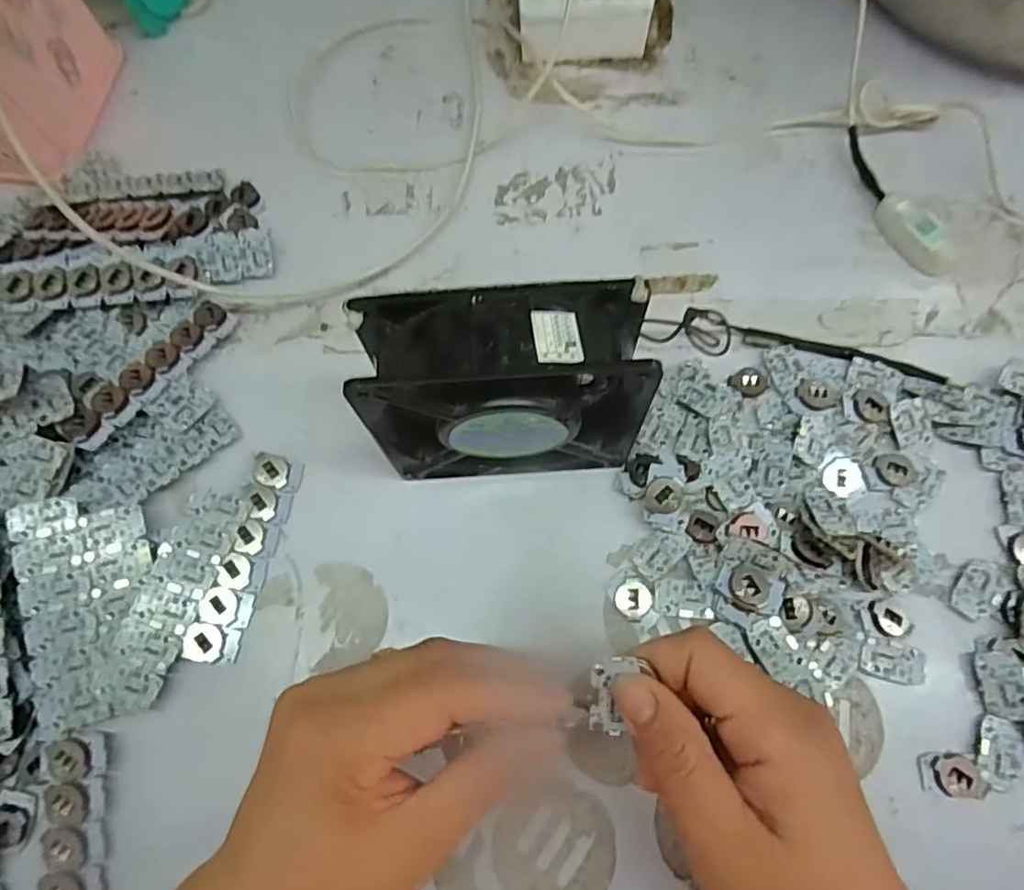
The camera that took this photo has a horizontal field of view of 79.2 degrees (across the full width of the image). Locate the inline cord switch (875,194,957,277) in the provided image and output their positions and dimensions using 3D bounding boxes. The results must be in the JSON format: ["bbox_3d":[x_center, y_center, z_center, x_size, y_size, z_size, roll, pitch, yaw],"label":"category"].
[{"bbox_3d":[0.240,-0.125,0.368,0.020,0.015,0.057,-25,70,-9],"label":"inline cord switch"}]

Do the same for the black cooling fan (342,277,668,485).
[{"bbox_3d":[-0.003,-0.022,0.284,0.128,0.115,0.046,0,71,2],"label":"black cooling fan"}]

